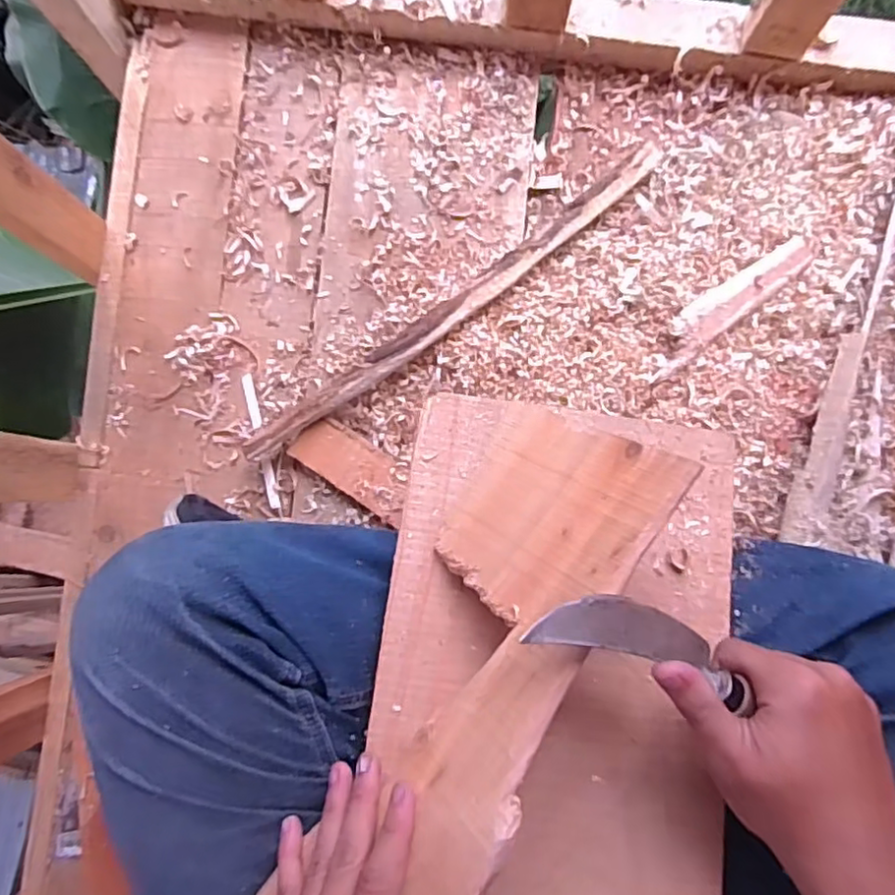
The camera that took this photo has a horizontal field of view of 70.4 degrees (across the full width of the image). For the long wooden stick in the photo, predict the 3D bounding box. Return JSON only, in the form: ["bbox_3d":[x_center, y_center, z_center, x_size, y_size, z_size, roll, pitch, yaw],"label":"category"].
[{"bbox_3d":[0.009,-0.124,0.549,0.432,0.022,0.027,-37,86,-2],"label":"long wooden stick"}]

